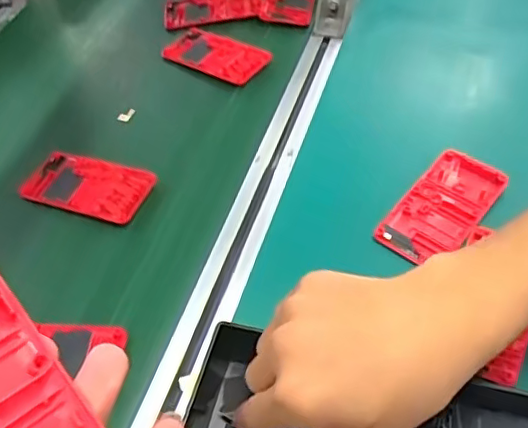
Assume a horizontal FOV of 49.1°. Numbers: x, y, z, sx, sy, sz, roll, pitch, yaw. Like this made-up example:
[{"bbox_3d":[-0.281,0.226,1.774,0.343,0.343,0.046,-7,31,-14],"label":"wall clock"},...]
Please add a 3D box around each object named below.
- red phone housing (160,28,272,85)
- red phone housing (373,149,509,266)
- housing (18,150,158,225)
[{"bbox_3d":[-0.054,-0.184,0.652,0.121,0.006,0.066,22,54,23],"label":"red phone housing"},{"bbox_3d":[0.151,-0.005,0.490,0.063,0.019,0.116,29,57,28],"label":"red phone housing"},{"bbox_3d":[-0.166,-0.028,0.540,0.121,0.012,0.062,16,52,19],"label":"housing"}]

